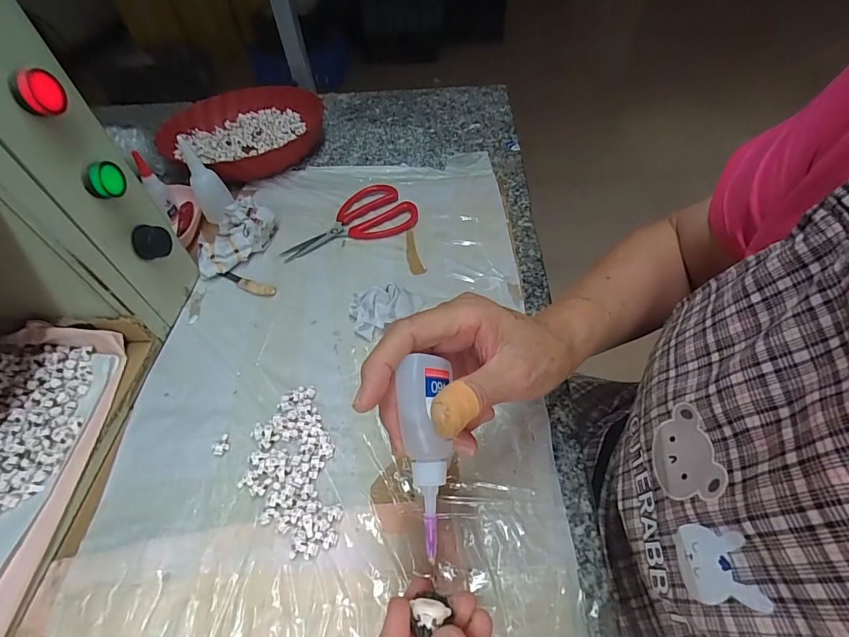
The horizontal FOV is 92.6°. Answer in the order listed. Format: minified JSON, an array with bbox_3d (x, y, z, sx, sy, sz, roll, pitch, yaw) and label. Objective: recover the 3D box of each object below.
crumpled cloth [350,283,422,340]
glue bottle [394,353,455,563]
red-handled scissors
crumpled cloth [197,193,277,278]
[{"bbox_3d":[-0.036,-0.008,0.393,0.069,0.026,0.045,-11,51,-7],"label":"crumpled cloth"},{"bbox_3d":[0.002,0.064,0.195,0.025,0.018,0.089,-4,80,-1],"label":"glue bottle"},{"bbox_3d":[-0.094,-0.121,0.493,0.161,0.010,0.097,-17,52,-11],"label":"red-handled scissors"},{"bbox_3d":[-0.215,-0.096,0.470,0.066,0.030,0.101,4,51,5],"label":"crumpled cloth"}]

